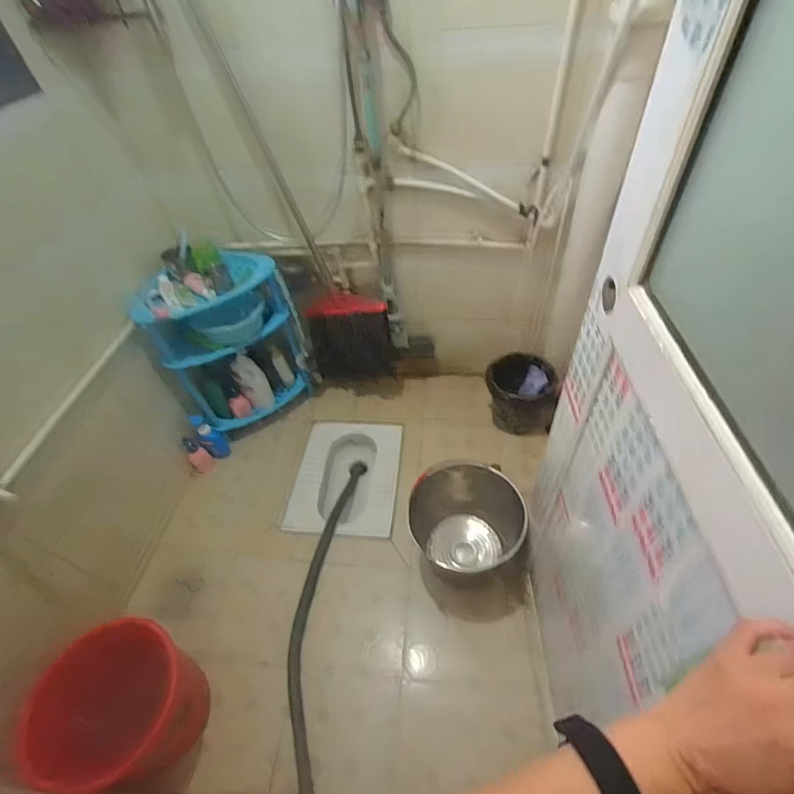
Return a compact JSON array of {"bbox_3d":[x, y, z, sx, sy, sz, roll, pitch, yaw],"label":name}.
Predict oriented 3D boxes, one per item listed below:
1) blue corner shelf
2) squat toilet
[{"bbox_3d":[-0.656,-0.207,1.674,0.468,0.629,0.275,-36,54,-24],"label":"blue corner shelf"},{"bbox_3d":[-0.184,0.338,1.689,0.384,0.173,0.491,3,48,8],"label":"squat toilet"}]

